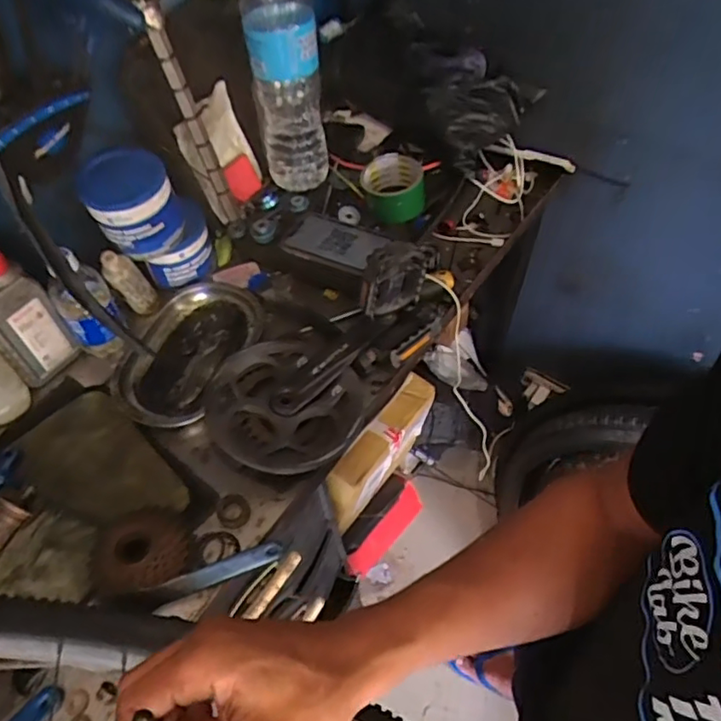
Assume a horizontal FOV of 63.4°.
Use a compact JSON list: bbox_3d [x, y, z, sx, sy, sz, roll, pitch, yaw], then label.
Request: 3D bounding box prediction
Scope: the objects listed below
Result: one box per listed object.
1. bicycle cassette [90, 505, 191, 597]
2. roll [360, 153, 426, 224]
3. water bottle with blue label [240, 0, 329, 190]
[{"bbox_3d":[-0.230,0.193,0.606,0.096,0.040,0.097,-22,58,-12],"label":"bicycle cassette"},{"bbox_3d":[0.046,-0.246,0.825,0.087,0.049,0.095,-4,56,0],"label":"roll"},{"bbox_3d":[-0.099,-0.382,0.780,0.088,0.309,0.084,-7,56,-2],"label":"water bottle with blue label"}]

